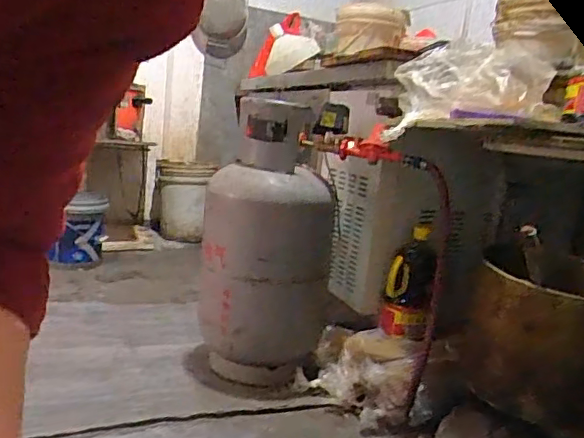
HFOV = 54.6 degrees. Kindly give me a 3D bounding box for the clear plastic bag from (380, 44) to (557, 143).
[{"bbox_3d":[0.368,-0.258,1.152,0.313,0.192,0.231,12,16,20],"label":"clear plastic bag"}]

